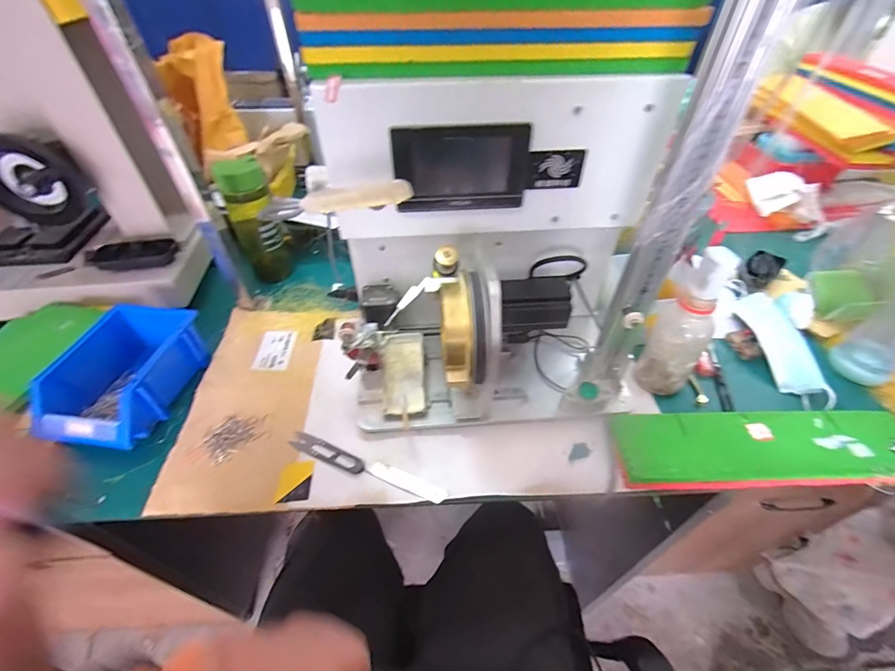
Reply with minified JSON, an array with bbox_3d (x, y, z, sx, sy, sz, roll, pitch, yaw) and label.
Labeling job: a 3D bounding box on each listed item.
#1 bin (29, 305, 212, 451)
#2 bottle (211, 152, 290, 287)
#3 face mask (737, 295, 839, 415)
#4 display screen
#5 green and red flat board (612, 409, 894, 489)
[{"bbox_3d":[-0.409,0.050,0.504,0.135,0.072,0.184,13,47,12],"label":"bin"},{"bbox_3d":[-0.316,-0.186,0.660,0.070,0.190,0.062,-22,50,-20],"label":"bottle"},{"bbox_3d":[0.470,0.016,0.561,0.046,0.033,0.202,4,46,4],"label":"face mask"},{"bbox_3d":[0.015,-0.166,0.399,0.132,0.079,0.010,-3,46,-3],"label":"display screen"},{"bbox_3d":[0.357,0.126,0.454,0.324,0.019,0.089,1,46,1],"label":"green and red flat board"}]

